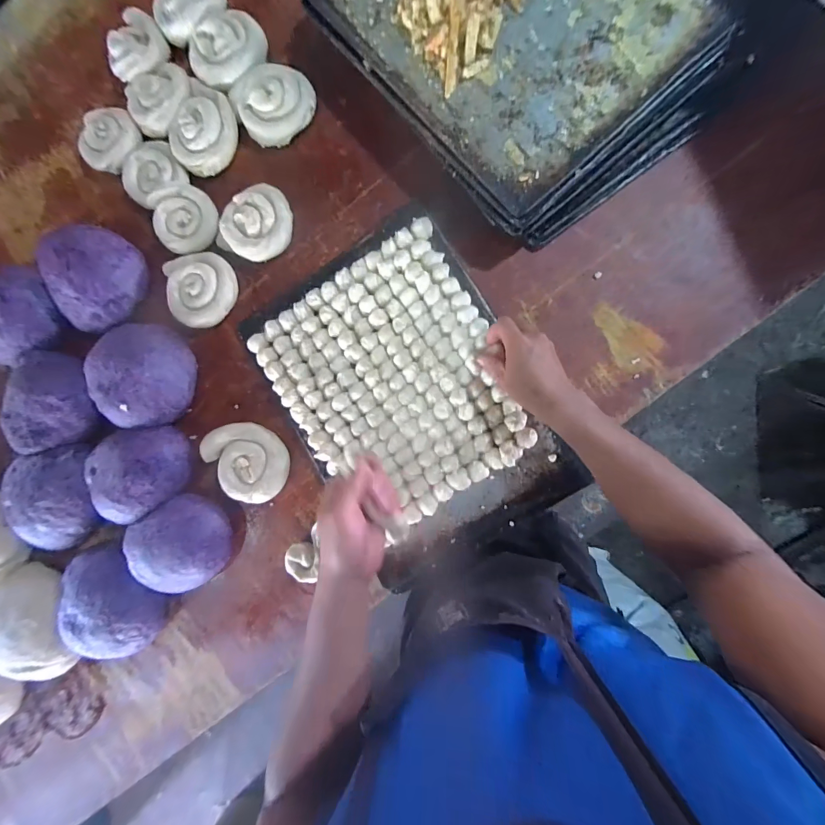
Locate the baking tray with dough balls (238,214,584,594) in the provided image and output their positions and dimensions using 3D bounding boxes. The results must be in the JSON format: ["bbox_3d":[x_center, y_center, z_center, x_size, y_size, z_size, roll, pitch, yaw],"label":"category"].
[{"bbox_3d":[-0.013,-0.021,0.495,0.314,0.029,0.442,-29,85,6],"label":"baking tray with dough balls"}]

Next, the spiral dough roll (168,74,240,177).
[{"bbox_3d":[-0.322,-0.437,0.549,0.106,0.034,0.125,26,92,8],"label":"spiral dough roll"}]

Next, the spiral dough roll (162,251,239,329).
[{"bbox_3d":[-0.328,-0.192,0.550,0.110,0.019,0.119,0,88,9],"label":"spiral dough roll"}]

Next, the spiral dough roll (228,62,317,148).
[{"bbox_3d":[-0.211,-0.467,0.532,0.110,0.035,0.105,0,88,9],"label":"spiral dough roll"}]

